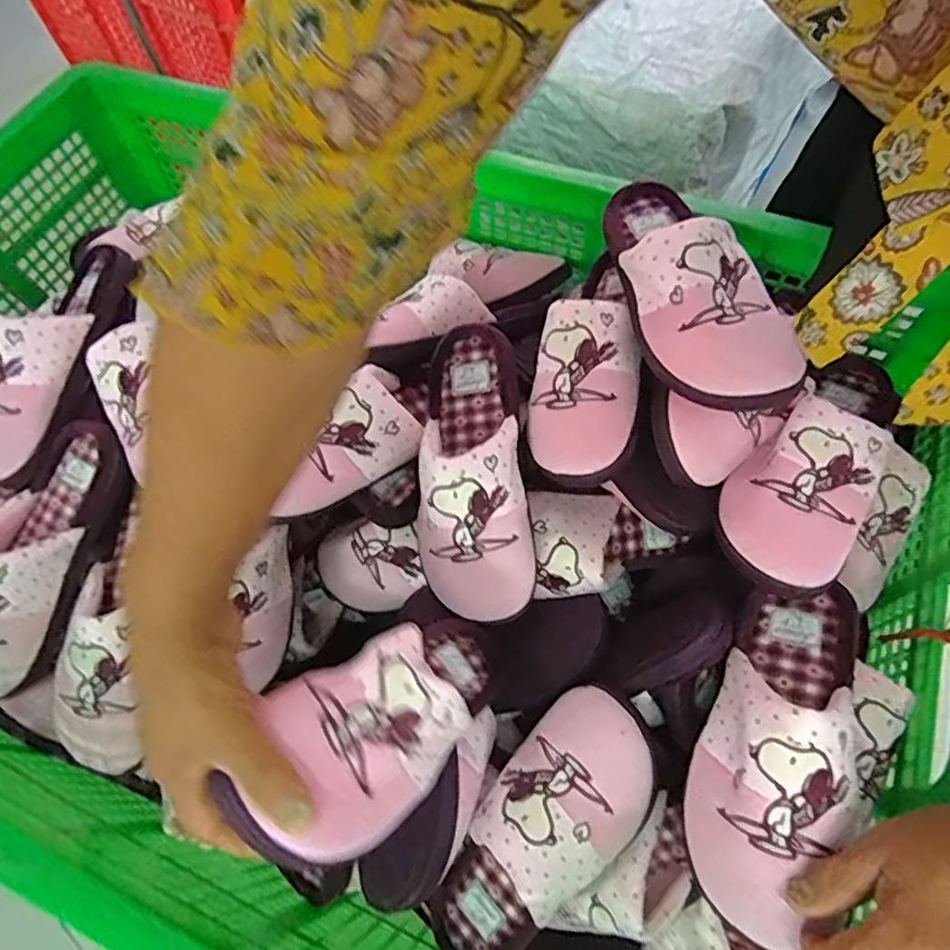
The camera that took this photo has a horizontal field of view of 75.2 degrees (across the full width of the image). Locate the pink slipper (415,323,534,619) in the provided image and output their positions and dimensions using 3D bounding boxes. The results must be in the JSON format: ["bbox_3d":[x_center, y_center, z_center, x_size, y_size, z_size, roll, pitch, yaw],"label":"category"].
[{"bbox_3d":[-0.005,-0.006,0.498,0.089,0.075,0.240,-3,80,2],"label":"pink slipper"}]

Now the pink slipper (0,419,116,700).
[{"bbox_3d":[-0.375,0.067,0.521,0.084,0.100,0.241,15,80,11],"label":"pink slipper"}]

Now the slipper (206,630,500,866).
[{"bbox_3d":[-0.046,0.148,0.399,0.087,0.227,0.077,36,110,20],"label":"slipper"}]

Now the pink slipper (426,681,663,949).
[{"bbox_3d":[0.042,0.281,0.467,0.102,0.092,0.243,36,97,20],"label":"pink slipper"}]

